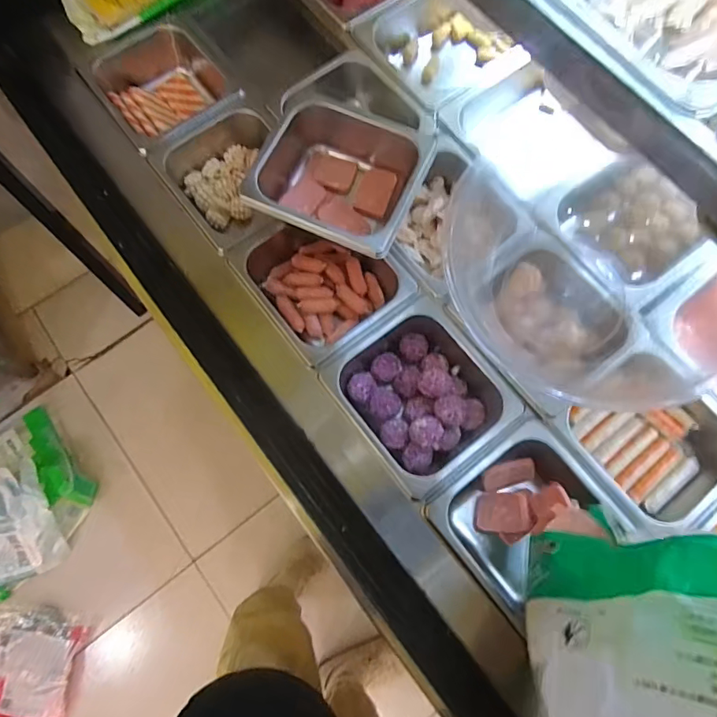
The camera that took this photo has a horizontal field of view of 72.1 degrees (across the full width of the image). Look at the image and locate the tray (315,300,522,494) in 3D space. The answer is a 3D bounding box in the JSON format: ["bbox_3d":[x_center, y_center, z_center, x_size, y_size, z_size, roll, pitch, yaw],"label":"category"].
[{"bbox_3d":[0.070,0.041,0.551,0.161,0.058,0.165,-37,77,-9],"label":"tray"}]

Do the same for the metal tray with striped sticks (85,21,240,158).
[{"bbox_3d":[-0.257,-0.355,0.671,0.155,0.071,0.172,-38,77,-9],"label":"metal tray with striped sticks"}]

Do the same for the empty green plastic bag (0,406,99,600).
[{"bbox_3d":[-0.878,0.363,1.153,0.421,0.176,0.370,-38,77,-9],"label":"empty green plastic bag"}]

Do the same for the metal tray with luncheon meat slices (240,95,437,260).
[{"bbox_3d":[-0.017,-0.211,0.567,0.178,0.075,0.180,22,76,7],"label":"metal tray with luncheon meat slices"}]

